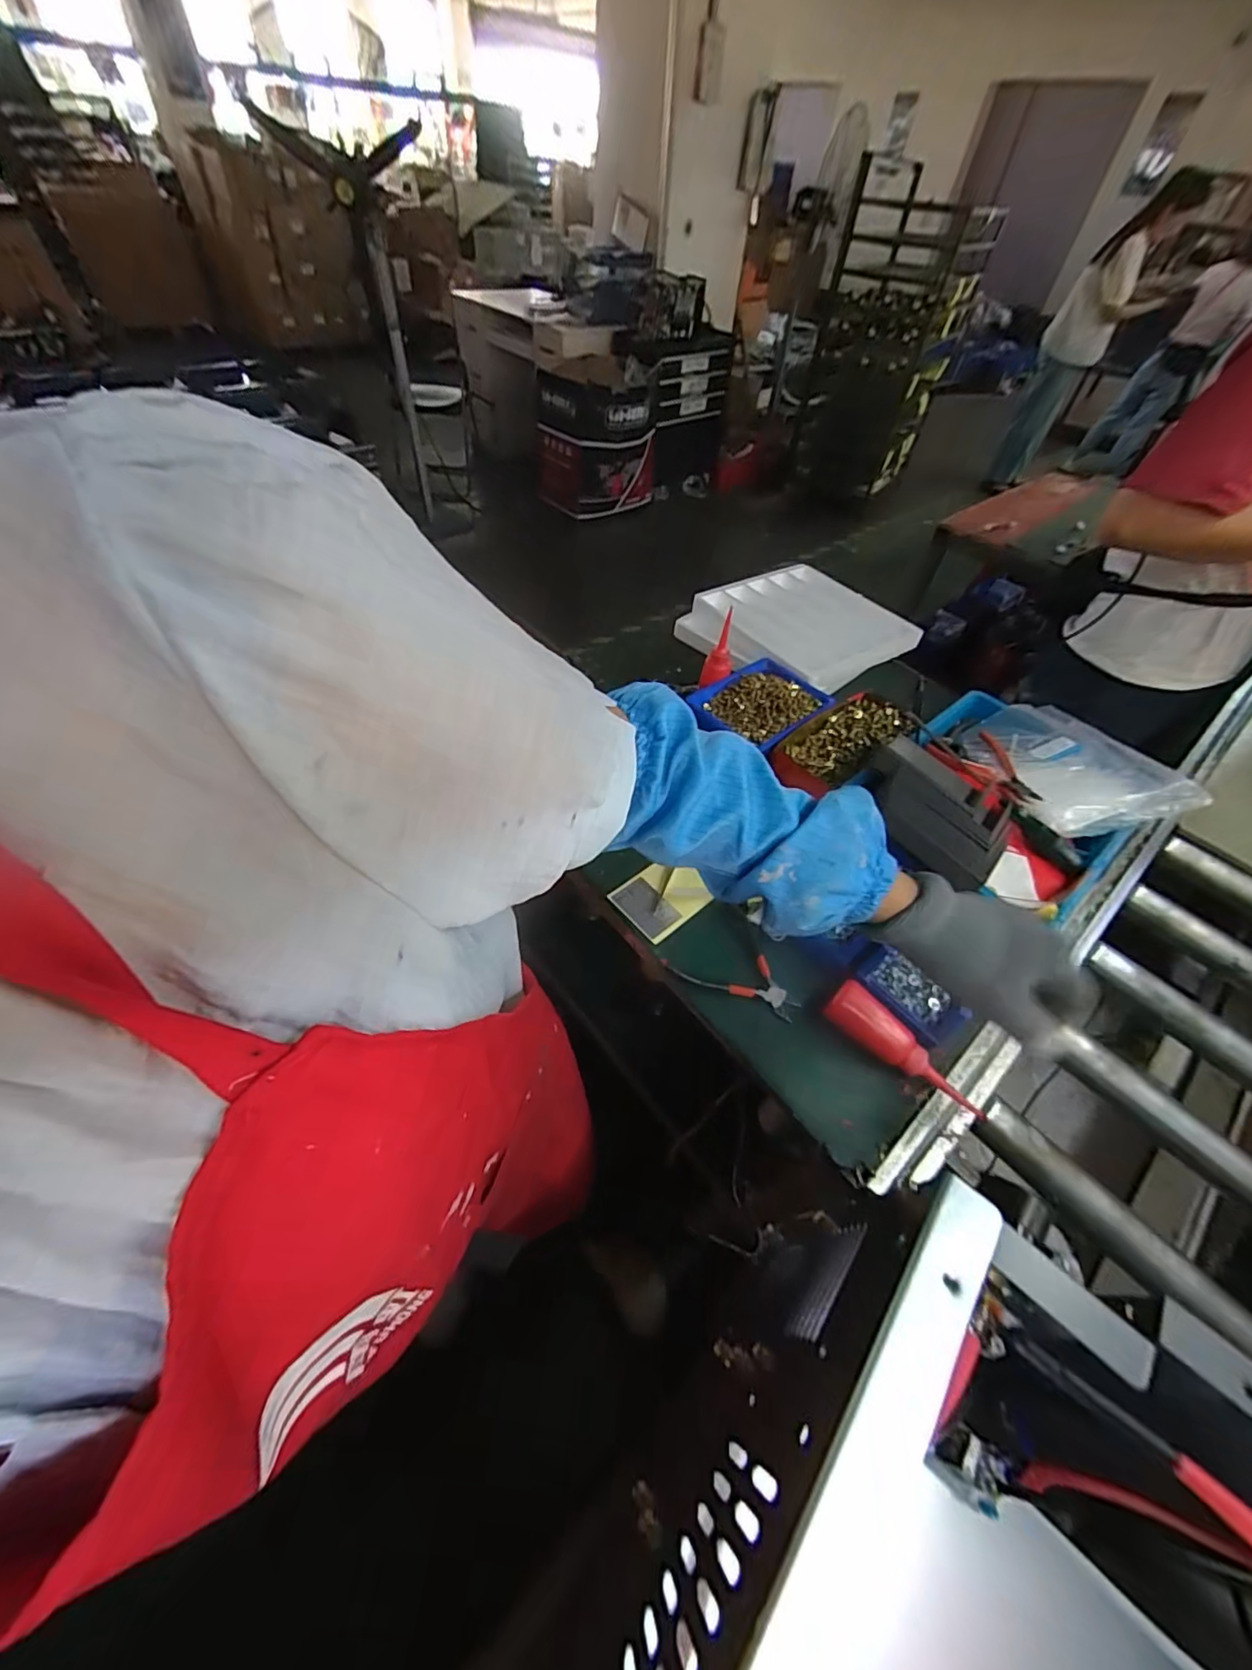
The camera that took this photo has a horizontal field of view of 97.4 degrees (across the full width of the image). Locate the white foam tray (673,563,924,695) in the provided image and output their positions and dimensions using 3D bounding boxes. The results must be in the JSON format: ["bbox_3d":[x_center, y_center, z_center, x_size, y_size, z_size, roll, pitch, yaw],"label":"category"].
[{"bbox_3d":[0.327,-0.393,1.033,0.373,0.050,0.331,-29,59,-25],"label":"white foam tray"}]

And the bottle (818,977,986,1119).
[{"bbox_3d":[0.280,0.215,0.555,0.169,0.038,0.040,37,57,22],"label":"bottle"}]

